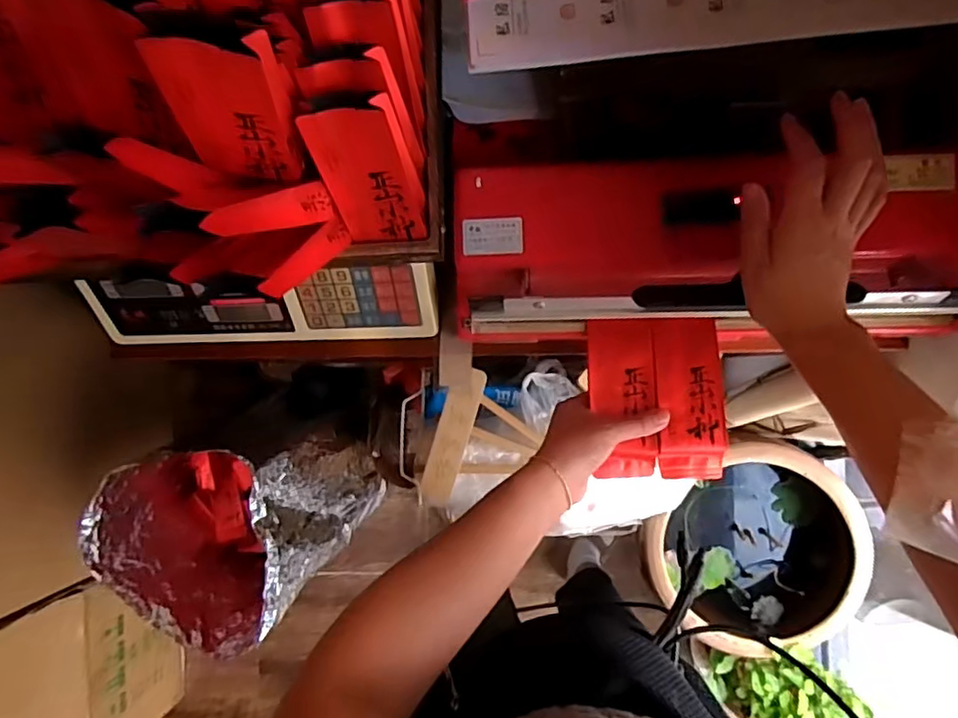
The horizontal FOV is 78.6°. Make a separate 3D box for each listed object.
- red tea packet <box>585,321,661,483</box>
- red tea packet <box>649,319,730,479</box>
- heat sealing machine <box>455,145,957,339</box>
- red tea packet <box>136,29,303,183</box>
[{"bbox_3d":[0.124,0.033,0.496,0.054,0.012,0.133,-6,86,4],"label":"red tea packet"},{"bbox_3d":[0.175,0.033,0.489,0.053,0.018,0.131,-4,85,4],"label":"red tea packet"},{"bbox_3d":[0.193,-0.097,0.500,0.422,0.095,0.163,-2,89,0],"label":"heat sealing machine"},{"bbox_3d":[-0.132,-0.131,0.314,0.057,0.111,0.012,3,77,-8],"label":"red tea packet"}]

